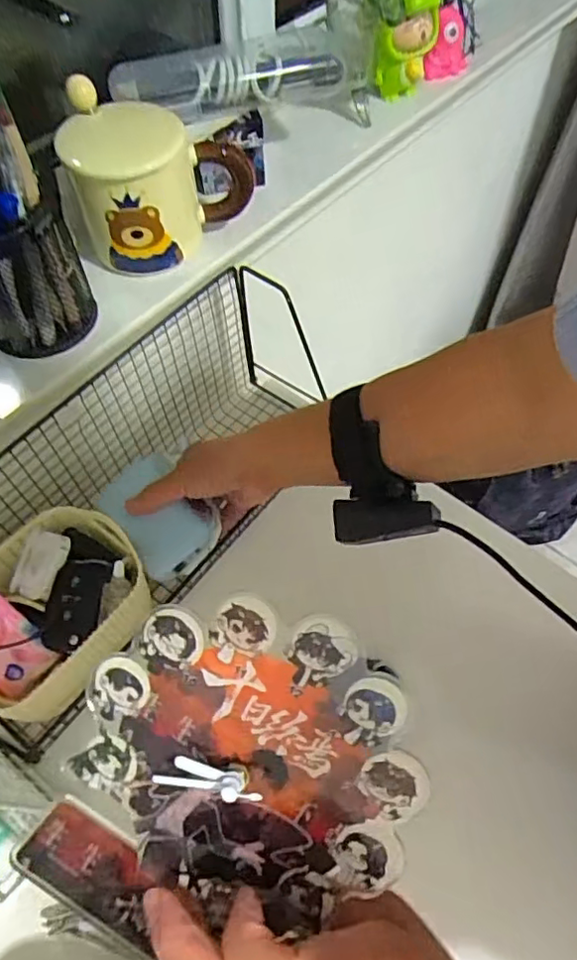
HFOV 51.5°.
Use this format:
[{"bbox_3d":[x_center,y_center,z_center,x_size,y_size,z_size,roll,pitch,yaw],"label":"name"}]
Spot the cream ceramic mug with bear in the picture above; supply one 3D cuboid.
[{"bbox_3d":[-0.094,-0.220,0.455,0.130,0.098,0.088,-2,59,-2],"label":"cream ceramic mug with bear"}]

